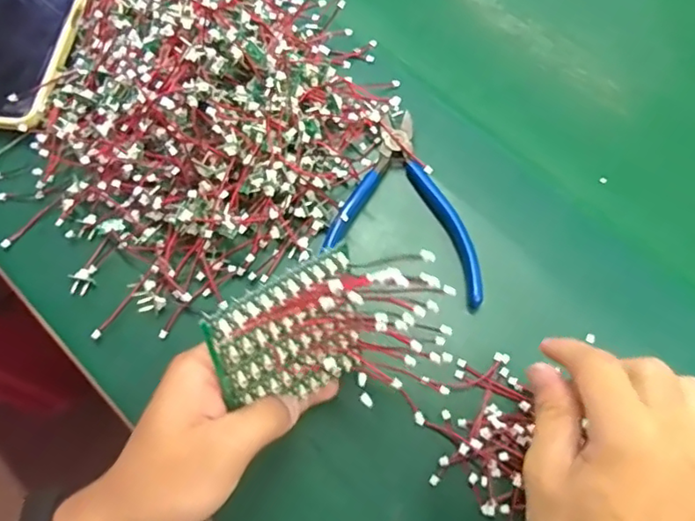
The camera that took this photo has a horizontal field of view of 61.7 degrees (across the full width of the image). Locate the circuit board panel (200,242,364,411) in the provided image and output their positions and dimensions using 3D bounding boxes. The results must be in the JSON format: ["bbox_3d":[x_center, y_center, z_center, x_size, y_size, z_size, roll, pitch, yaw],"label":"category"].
[{"bbox_3d":[-0.027,0.043,0.297,0.079,0.084,0.010,-28,42,-23],"label":"circuit board panel"}]

